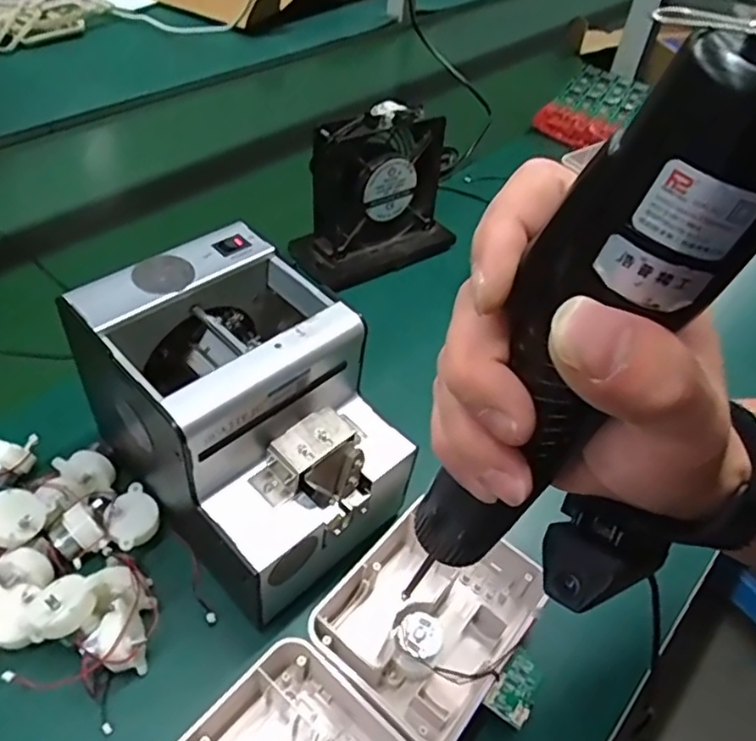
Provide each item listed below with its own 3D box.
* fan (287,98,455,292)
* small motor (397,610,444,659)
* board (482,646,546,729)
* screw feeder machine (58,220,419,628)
[{"bbox_3d":[0.003,-0.170,0.598,0.154,0.140,0.076,-22,53,-26],"label":"fan"},{"bbox_3d":[0.024,0.155,0.363,0.025,0.025,0.022,23,48,15],"label":"small motor"},{"bbox_3d":[0.080,0.177,0.356,0.023,0.010,0.060,31,19,22],"label":"board"},{"bbox_3d":[-0.075,0.026,0.386,0.177,0.131,0.125,37,53,26],"label":"screw feeder machine"}]

